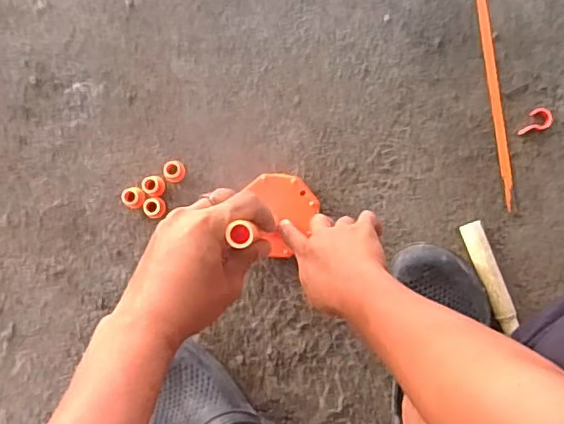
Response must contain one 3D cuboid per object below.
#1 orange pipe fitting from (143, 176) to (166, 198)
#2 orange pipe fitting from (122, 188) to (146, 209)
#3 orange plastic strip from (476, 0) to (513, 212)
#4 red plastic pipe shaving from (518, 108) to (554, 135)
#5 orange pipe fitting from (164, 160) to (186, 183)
[{"bbox_3d":[-0.163,-0.032,0.723,0.026,0.017,0.026,-5,89,3],"label":"orange pipe fitting"},{"bbox_3d":[-0.189,-0.018,0.725,0.028,0.023,0.026,7,89,3],"label":"orange pipe fitting"},{"bbox_3d":[0.264,-0.152,0.701,0.014,0.004,0.293,-7,89,3],"label":"orange plastic strip"},{"bbox_3d":[0.312,-0.113,0.696,0.043,0.006,0.027,-13,88,3],"label":"red plastic pipe shaving"},{"bbox_3d":[-0.137,-0.051,0.720,0.026,0.022,0.026,0,89,3],"label":"orange pipe fitting"}]

